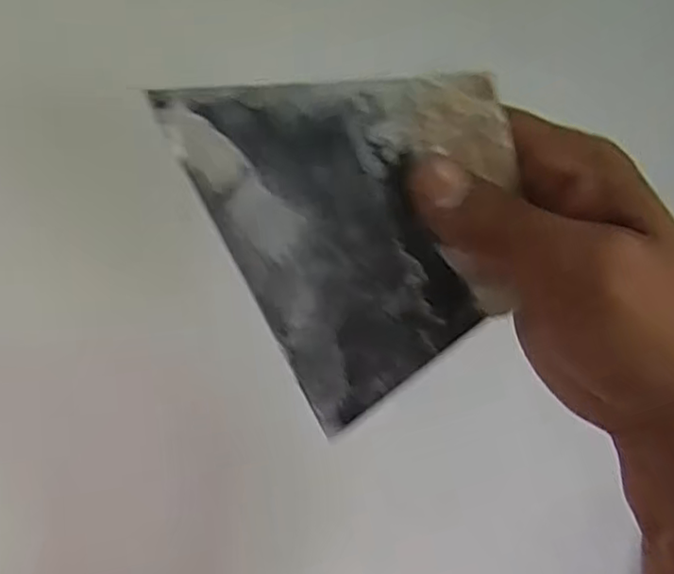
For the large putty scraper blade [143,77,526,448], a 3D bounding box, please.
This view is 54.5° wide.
[{"bbox_3d":[0.014,-0.018,0.218,0.094,0.128,0.004,-23,28,3],"label":"large putty scraper blade"}]

